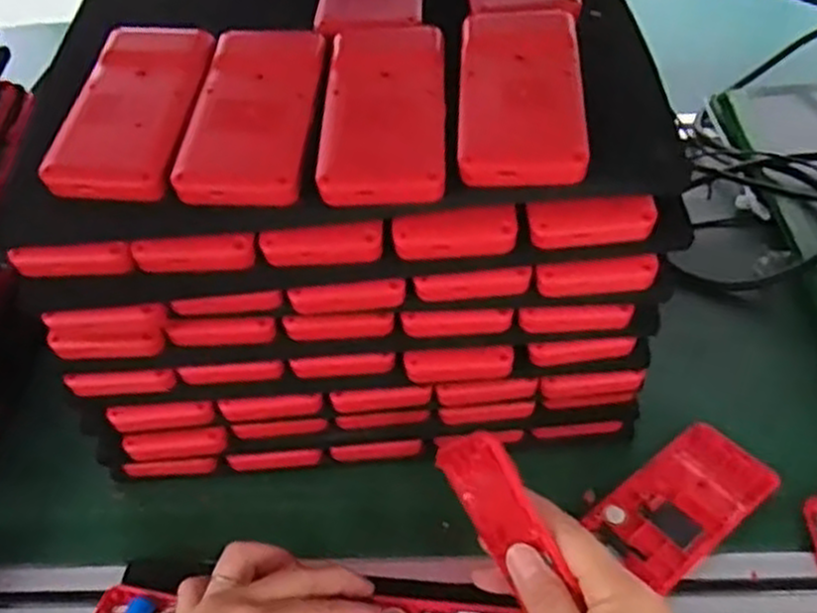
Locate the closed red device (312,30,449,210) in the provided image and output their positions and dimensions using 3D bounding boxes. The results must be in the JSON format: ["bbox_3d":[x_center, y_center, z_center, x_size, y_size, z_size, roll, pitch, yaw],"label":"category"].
[{"bbox_3d":[-0.013,-0.103,0.407,0.062,0.022,0.123,-2,47,4],"label":"closed red device"}]

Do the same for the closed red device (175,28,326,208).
[{"bbox_3d":[-0.080,-0.103,0.413,0.062,0.023,0.116,1,47,6],"label":"closed red device"}]

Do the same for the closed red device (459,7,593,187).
[{"bbox_3d":[0.058,-0.113,0.406,0.061,0.019,0.125,0,47,6],"label":"closed red device"}]

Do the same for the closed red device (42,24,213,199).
[{"bbox_3d":[-0.146,-0.107,0.416,0.063,0.023,0.121,2,47,8],"label":"closed red device"}]

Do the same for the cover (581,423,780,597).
[{"bbox_3d":[0.168,0.118,0.473,0.107,0.008,0.061,-33,52,-23],"label":"cover"}]

